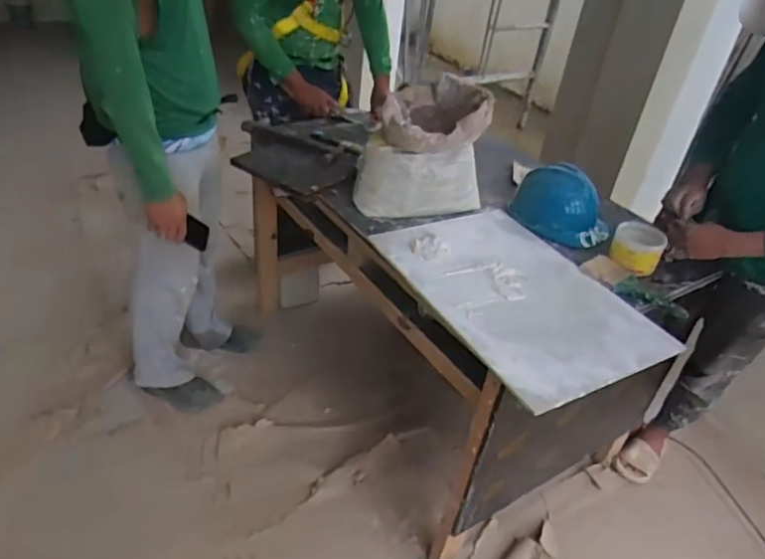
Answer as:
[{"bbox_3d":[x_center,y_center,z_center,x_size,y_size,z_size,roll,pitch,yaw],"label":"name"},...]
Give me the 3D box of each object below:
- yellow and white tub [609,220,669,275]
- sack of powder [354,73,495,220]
[{"bbox_3d":[0.612,-0.075,1.366,0.115,0.081,0.128,23,41,20],"label":"yellow and white tub"},{"bbox_3d":[0.112,-0.342,1.467,0.324,0.291,0.259,7,38,1],"label":"sack of powder"}]

